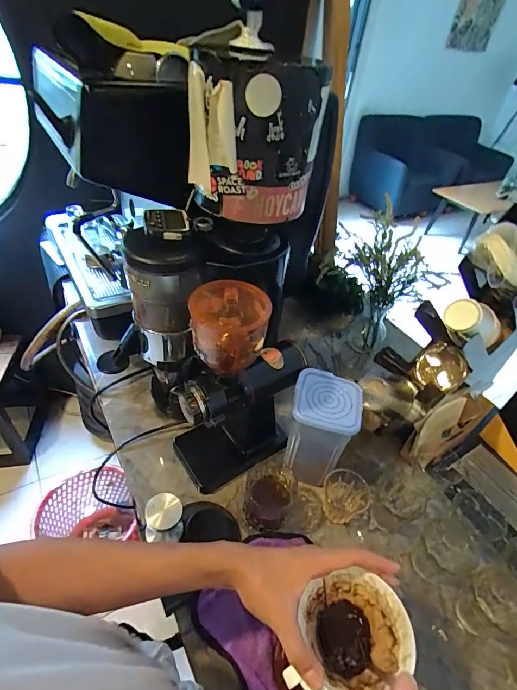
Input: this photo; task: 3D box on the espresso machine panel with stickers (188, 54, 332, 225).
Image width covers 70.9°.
[{"bbox_3d":[-0.012,-0.298,0.516,0.170,0.174,0.199,0,42,-9],"label":"espresso machine panel with stickers"}]

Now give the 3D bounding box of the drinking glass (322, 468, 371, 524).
[{"bbox_3d":[0.145,0.261,0.623,0.077,0.075,0.067,31,47,24],"label":"drinking glass"}]

